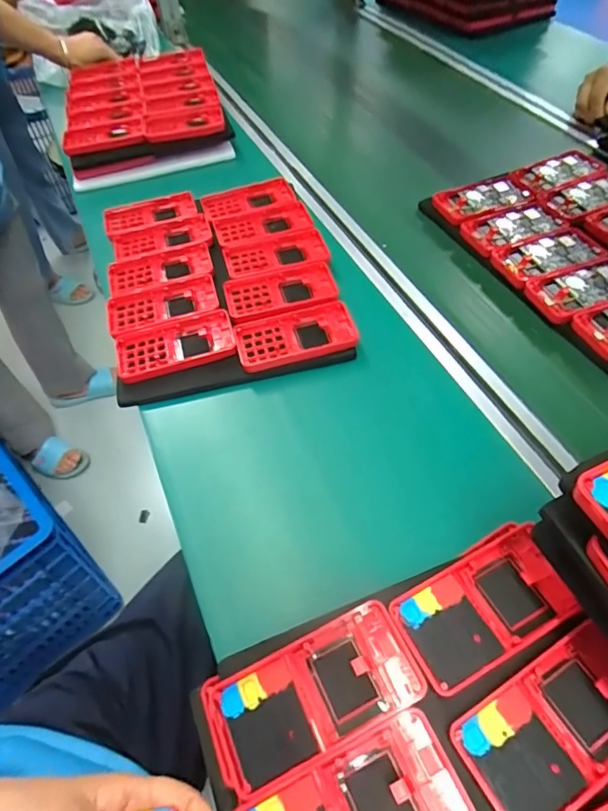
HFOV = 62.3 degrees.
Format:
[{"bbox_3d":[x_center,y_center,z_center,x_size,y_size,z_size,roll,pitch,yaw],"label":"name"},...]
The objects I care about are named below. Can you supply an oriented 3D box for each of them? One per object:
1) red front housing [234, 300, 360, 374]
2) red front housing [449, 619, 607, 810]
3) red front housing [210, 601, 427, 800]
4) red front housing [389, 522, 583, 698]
[{"bbox_3d":[-0.007,-0.074,0.524,0.126,0.009,0.067,-16,51,-8],"label":"red front housing"},{"bbox_3d":[0.148,0.181,0.287,0.118,0.010,0.061,-26,55,-15],"label":"red front housing"},{"bbox_3d":[0.008,0.174,0.305,0.120,0.015,0.062,-21,54,-12],"label":"red front housing"},{"bbox_3d":[0.118,0.131,0.328,0.115,0.011,0.062,-23,55,-14],"label":"red front housing"}]

